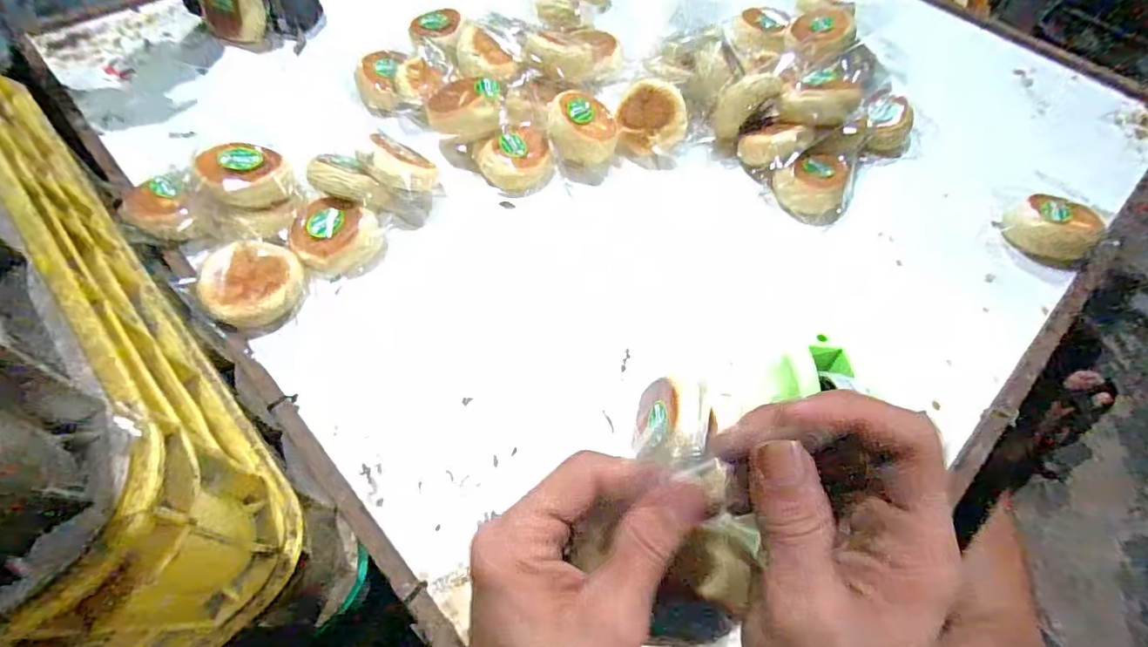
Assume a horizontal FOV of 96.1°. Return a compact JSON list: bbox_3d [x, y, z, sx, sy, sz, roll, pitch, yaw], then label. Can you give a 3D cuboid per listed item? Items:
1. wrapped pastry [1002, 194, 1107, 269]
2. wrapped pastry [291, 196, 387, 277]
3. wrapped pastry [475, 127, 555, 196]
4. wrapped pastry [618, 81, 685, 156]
[{"bbox_3d":[0.575,-0.112,0.622,0.092,0.040,0.078,36,64,15],"label":"wrapped pastry"},{"bbox_3d":[-0.249,-0.092,0.550,0.088,0.047,0.079,-36,69,-22],"label":"wrapped pastry"},{"bbox_3d":[-0.066,-0.196,0.622,0.082,0.039,0.070,-32,67,-20],"label":"wrapped pastry"},{"bbox_3d":[0.098,-0.257,0.650,0.082,0.028,0.087,0,103,12],"label":"wrapped pastry"}]

